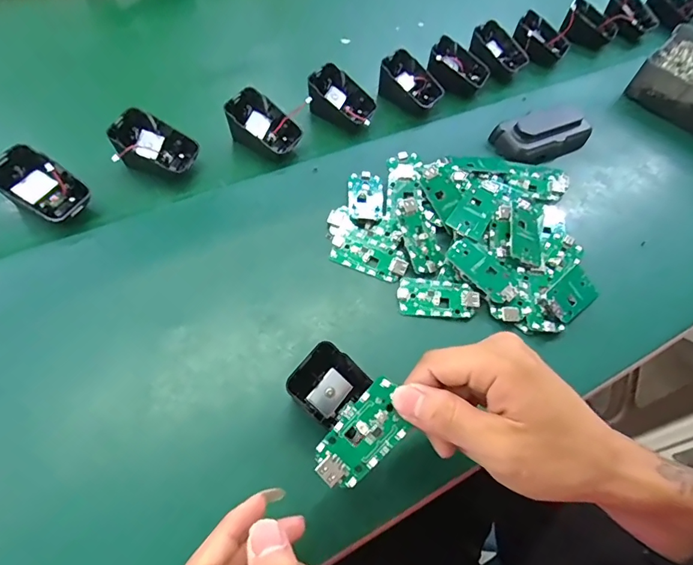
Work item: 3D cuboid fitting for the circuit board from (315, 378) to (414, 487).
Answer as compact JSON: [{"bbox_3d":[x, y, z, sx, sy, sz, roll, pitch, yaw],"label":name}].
[{"bbox_3d":[0.009,0.084,0.247,0.032,0.004,0.061,44,89,13],"label":"circuit board"}]

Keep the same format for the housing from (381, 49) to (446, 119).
[{"bbox_3d":[0.067,-0.213,0.480,0.065,0.035,0.049,39,62,18],"label":"housing"}]

